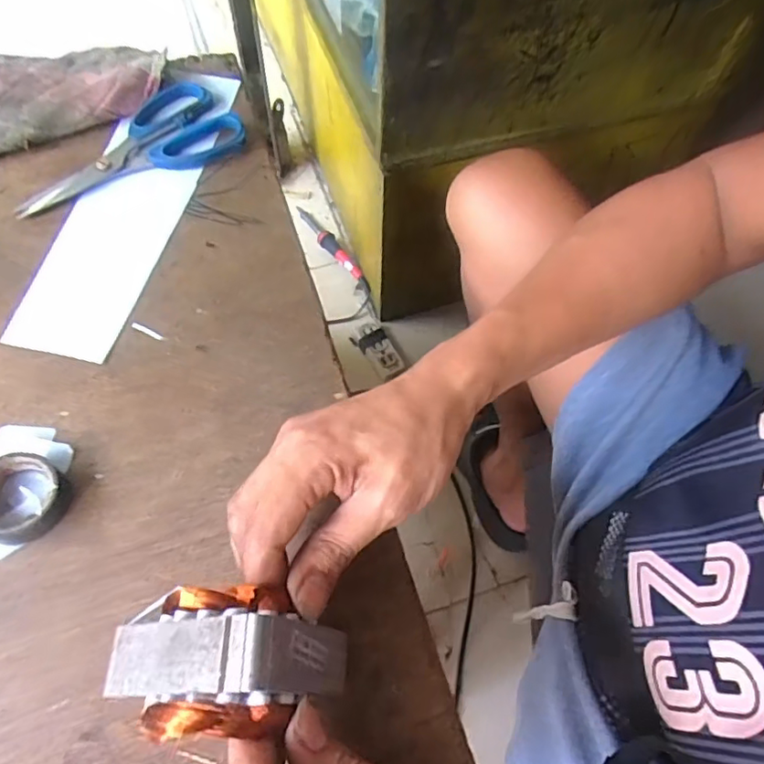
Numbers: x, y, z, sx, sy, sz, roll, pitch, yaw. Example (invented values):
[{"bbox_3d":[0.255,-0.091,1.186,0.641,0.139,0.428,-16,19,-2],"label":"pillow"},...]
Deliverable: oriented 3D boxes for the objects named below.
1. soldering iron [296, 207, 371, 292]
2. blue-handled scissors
[{"bbox_3d":[-0.091,-0.247,1.013,0.026,0.028,0.241,-28,67,-16],"label":"soldering iron"},{"bbox_3d":[-0.198,-0.180,0.437,0.172,0.018,0.081,-30,68,-17],"label":"blue-handled scissors"}]

